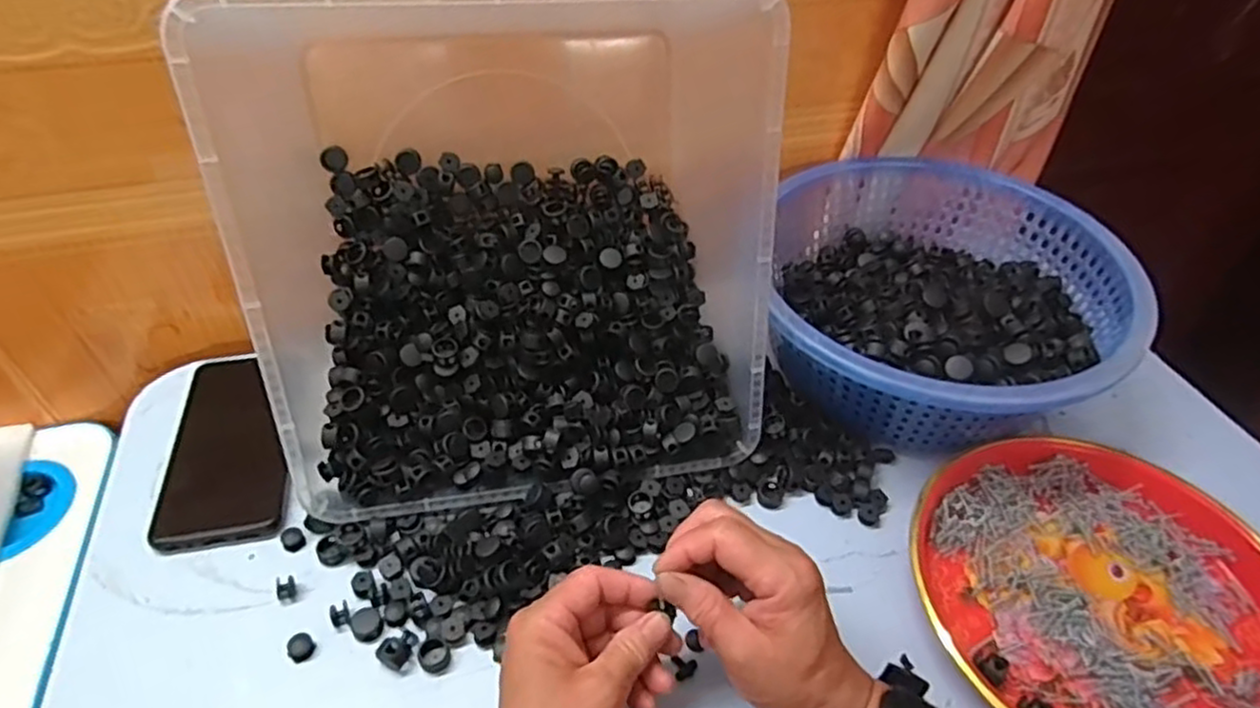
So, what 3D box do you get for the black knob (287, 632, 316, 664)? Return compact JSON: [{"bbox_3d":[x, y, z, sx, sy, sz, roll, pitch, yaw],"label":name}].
[{"bbox_3d":[-0.184,0.164,0.394,0.013,0.008,0.013,-34,57,-31],"label":"black knob"}]

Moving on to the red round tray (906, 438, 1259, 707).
[{"bbox_3d":[0.284,0.145,0.422,0.218,0.035,0.210,2,46,-2],"label":"red round tray"}]

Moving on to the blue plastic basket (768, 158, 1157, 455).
[{"bbox_3d":[0.230,-0.041,0.538,0.255,0.088,0.276,13,46,9],"label":"blue plastic basket"}]

